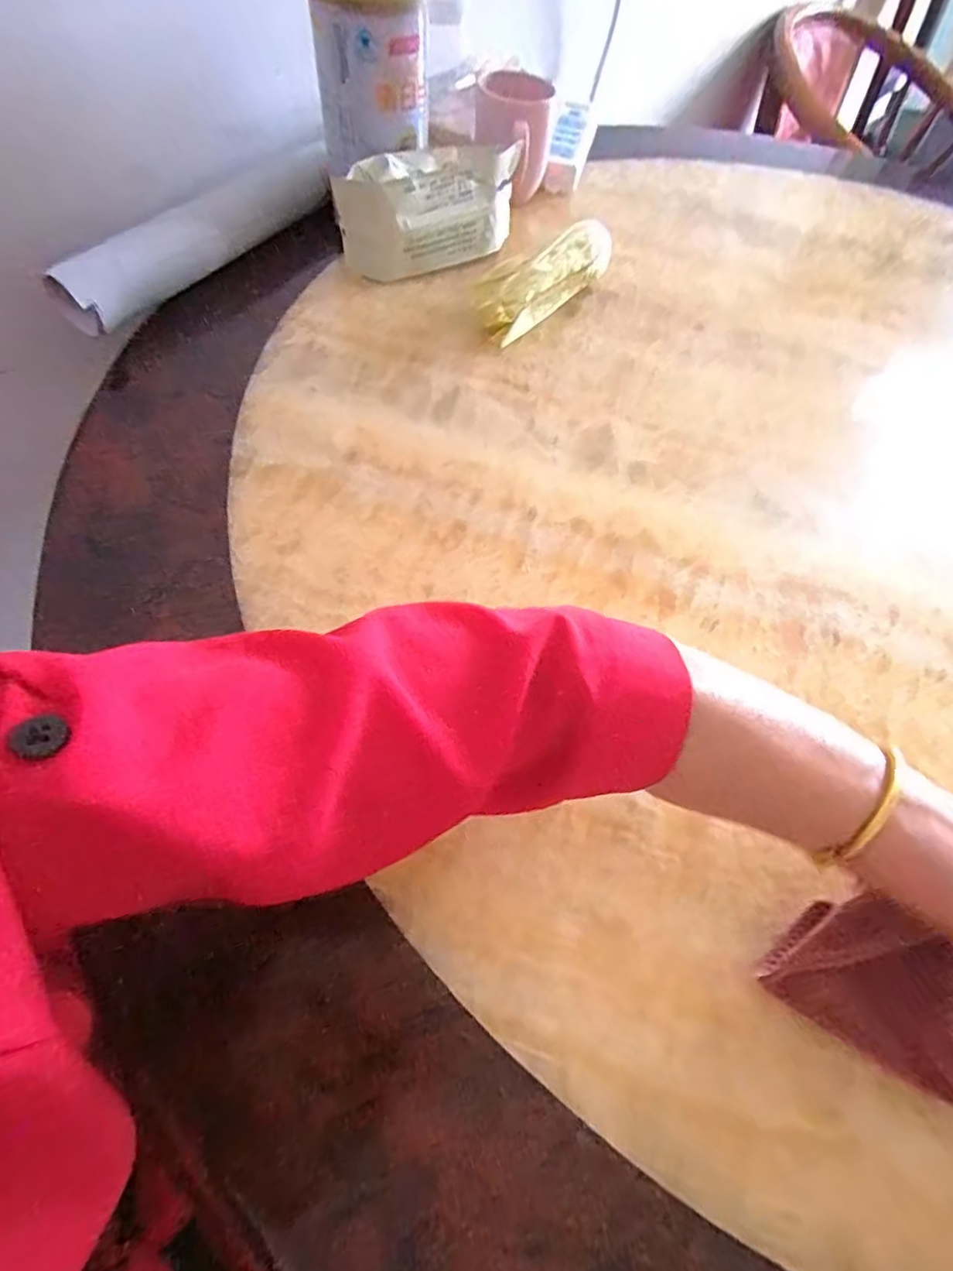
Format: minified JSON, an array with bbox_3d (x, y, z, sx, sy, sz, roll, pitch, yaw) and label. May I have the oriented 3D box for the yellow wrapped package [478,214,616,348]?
[{"bbox_3d":[0.069,-0.333,0.531,0.034,0.047,0.174,39,64,18],"label":"yellow wrapped package"}]

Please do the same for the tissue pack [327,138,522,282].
[{"bbox_3d":[-0.036,-0.409,0.545,0.200,0.080,0.054,-32,66,-21],"label":"tissue pack"}]

